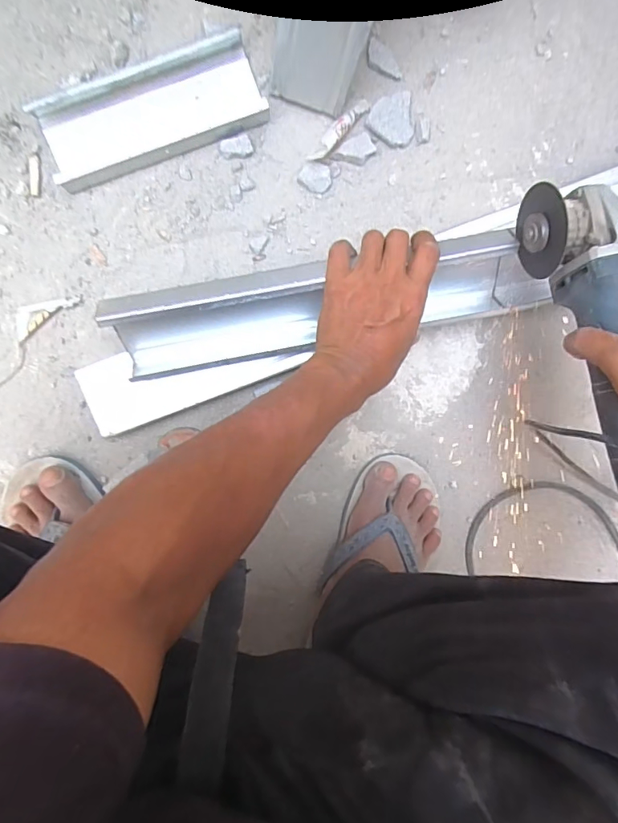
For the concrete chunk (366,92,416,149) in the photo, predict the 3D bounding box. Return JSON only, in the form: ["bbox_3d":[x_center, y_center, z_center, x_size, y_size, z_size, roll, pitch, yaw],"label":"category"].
[{"bbox_3d":[0.090,-0.305,0.490,0.048,0.008,0.049,27,94,-7],"label":"concrete chunk"}]

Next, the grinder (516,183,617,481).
[{"bbox_3d":[0.239,-0.032,0.370,0.074,0.072,0.304,-11,85,-3],"label":"grinder"}]

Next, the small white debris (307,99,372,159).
[{"bbox_3d":[0.032,-0.286,0.480,0.017,0.020,0.089,39,76,-8],"label":"small white debris"}]

